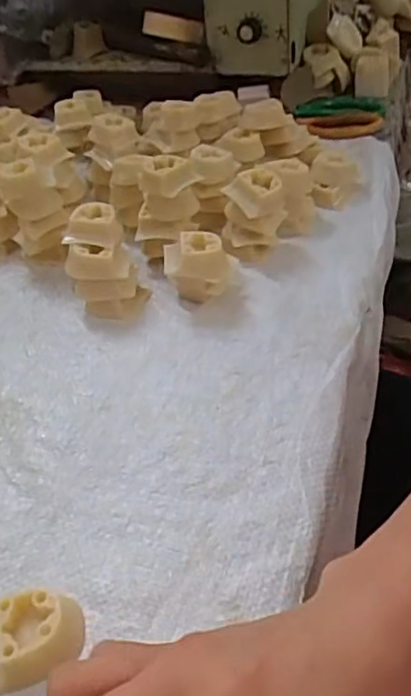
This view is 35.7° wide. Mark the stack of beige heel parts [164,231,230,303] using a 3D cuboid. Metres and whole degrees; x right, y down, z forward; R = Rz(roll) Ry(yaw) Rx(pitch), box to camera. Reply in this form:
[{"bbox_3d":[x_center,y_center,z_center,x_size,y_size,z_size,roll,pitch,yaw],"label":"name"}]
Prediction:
[{"bbox_3d":[-0.006,-0.056,0.462,0.044,0.049,0.033,-5,40,1],"label":"stack of beige heel parts"}]

